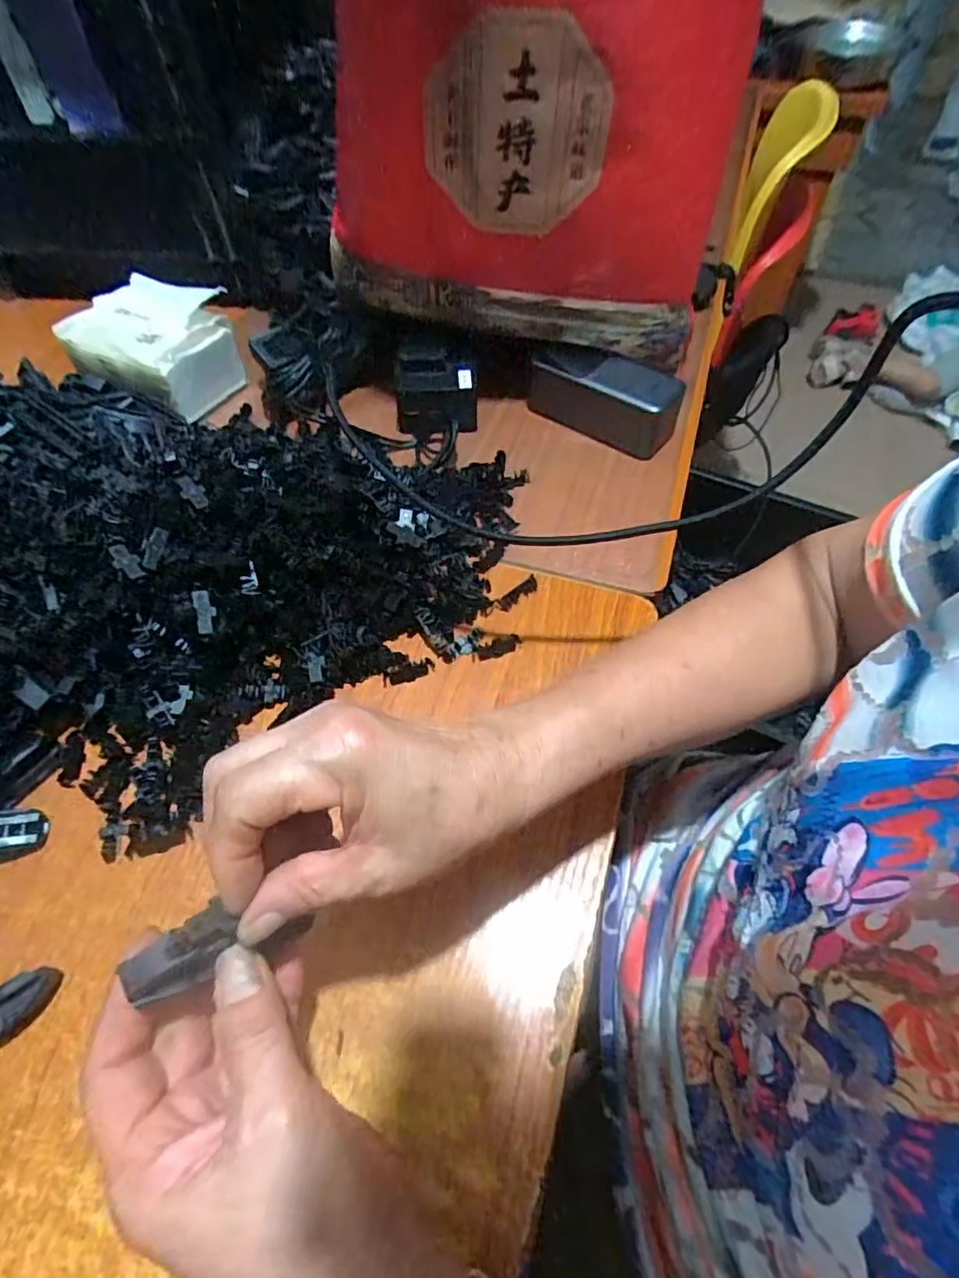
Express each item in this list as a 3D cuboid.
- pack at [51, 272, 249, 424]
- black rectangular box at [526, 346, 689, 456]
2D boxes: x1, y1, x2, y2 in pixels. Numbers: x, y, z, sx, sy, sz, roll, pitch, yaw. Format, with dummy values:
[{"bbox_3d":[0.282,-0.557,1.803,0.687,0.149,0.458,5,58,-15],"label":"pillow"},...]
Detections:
[{"bbox_3d":[-0.298,-0.275,0.553,0.149,0.063,0.107,24,62,15],"label":"pack"},{"bbox_3d":[0.110,-0.214,0.527,0.133,0.053,0.066,27,63,16],"label":"black rectangular box"}]

